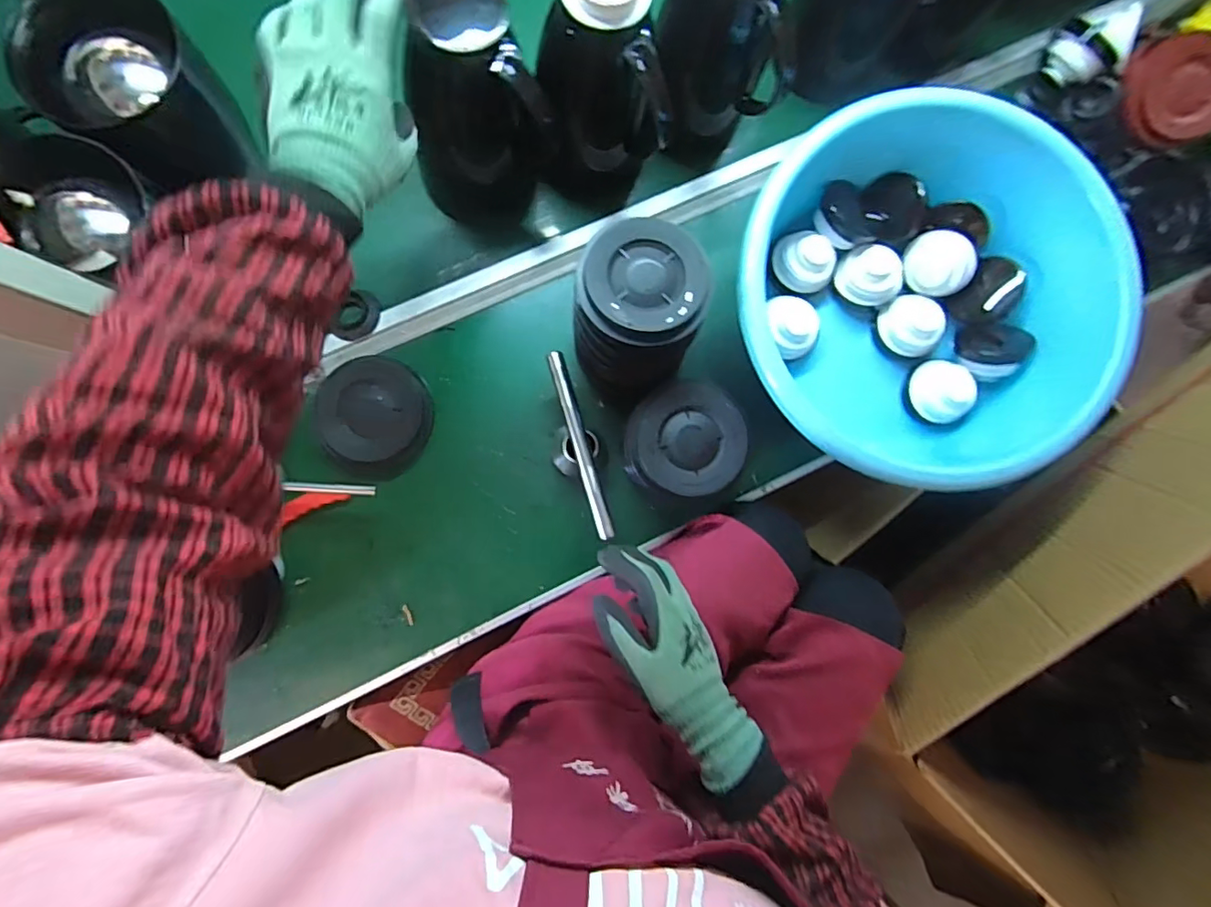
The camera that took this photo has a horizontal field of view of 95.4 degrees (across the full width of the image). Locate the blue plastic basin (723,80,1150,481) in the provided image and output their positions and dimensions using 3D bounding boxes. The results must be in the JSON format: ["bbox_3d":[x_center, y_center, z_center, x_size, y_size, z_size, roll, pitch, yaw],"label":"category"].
[{"bbox_3d":[0.305,-0.140,0.582,0.366,0.167,0.338,0,86,-5],"label":"blue plastic basin"}]

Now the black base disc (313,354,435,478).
[{"bbox_3d":[-0.250,-0.039,0.600,0.114,0.027,0.125,4,86,-4],"label":"black base disc"}]

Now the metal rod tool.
[{"bbox_3d":[-0.025,-0.008,0.572,0.017,0.015,0.198,-16,87,-6],"label":"metal rod tool"}]

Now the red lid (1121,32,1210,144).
[{"bbox_3d":[0.602,-0.382,0.576,0.027,0.086,0.102,-27,102,-48],"label":"red lid"}]

